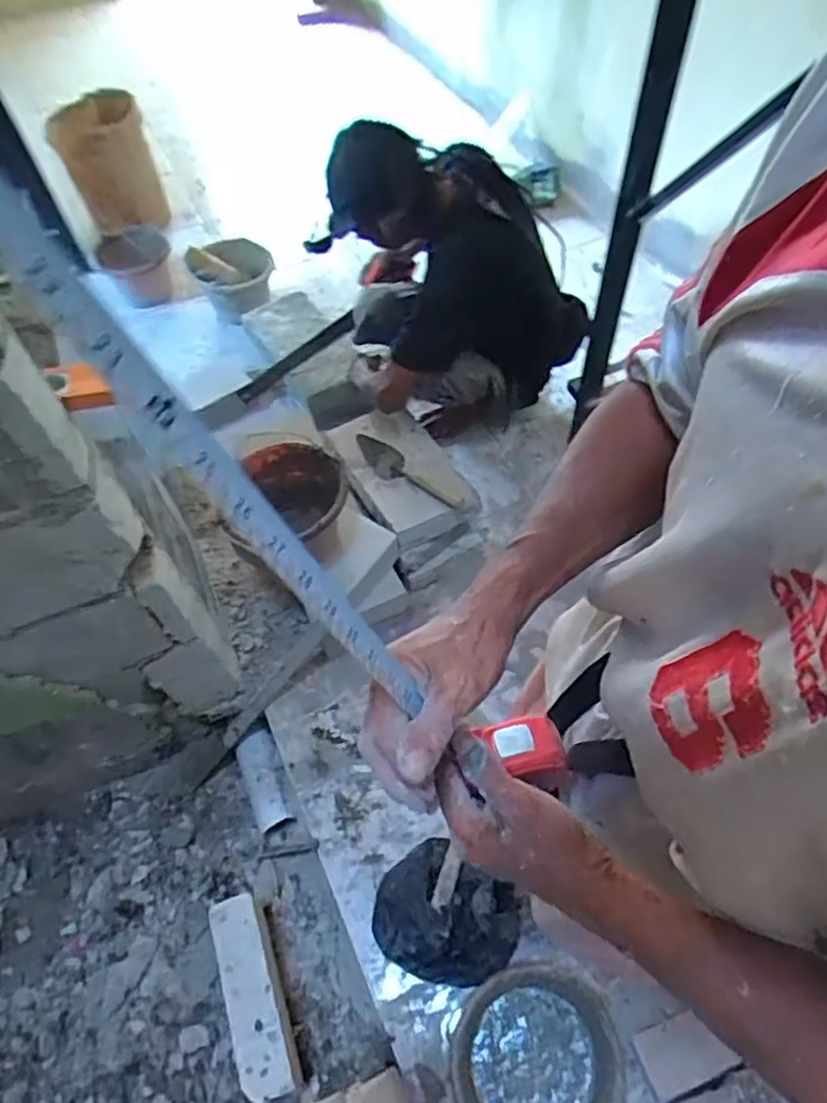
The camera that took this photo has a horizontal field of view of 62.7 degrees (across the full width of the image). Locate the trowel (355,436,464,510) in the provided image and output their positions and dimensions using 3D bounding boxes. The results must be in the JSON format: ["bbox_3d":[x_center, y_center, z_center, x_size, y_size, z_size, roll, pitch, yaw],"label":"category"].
[{"bbox_3d":[-0.014,-0.175,1.470,0.275,0.041,0.082,34,64,5],"label":"trowel"}]

